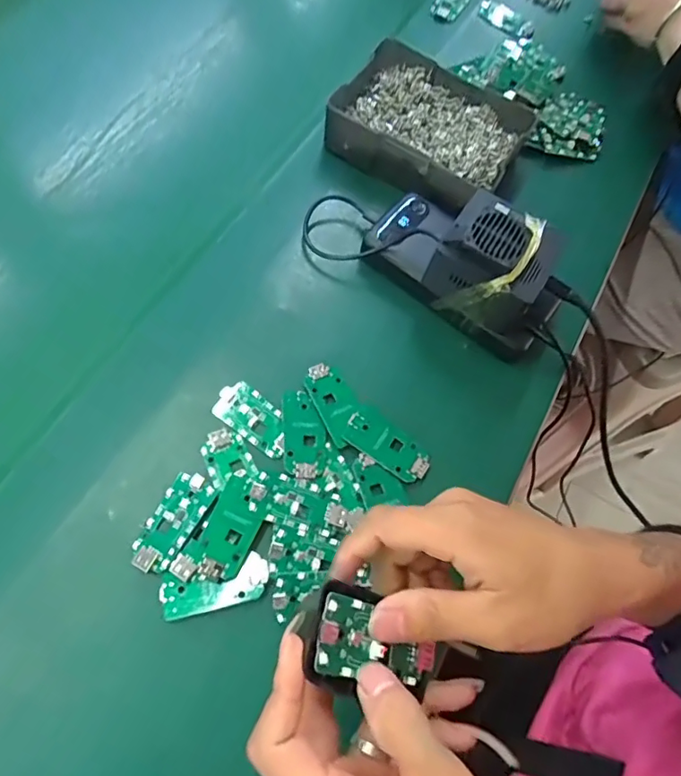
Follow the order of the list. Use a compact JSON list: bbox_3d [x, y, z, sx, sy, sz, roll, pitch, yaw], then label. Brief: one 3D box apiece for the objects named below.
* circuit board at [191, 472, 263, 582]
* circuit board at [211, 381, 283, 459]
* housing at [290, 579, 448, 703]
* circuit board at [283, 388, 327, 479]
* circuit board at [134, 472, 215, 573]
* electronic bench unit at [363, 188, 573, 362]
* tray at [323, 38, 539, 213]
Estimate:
[{"bbox_3d":[-0.069,0.088,0.330,0.030,0.006,0.064,20,66,6],"label":"circuit board"},{"bbox_3d":[-0.061,0.021,0.368,0.060,0.005,0.031,36,69,12],"label":"circuit board"},{"bbox_3d":[0.013,0.120,0.243,0.073,0.017,0.041,31,66,-15],"label":"housing"},{"bbox_3d":[-0.026,0.031,0.363,0.028,0.005,0.063,-2,66,-4],"label":"circuit board"},{"bbox_3d":[-0.107,0.085,0.331,0.029,0.005,0.063,26,67,8],"label":"circuit board"},{"bbox_3d":[0.097,-0.103,0.396,0.157,0.080,0.079,37,69,13],"label":"electronic bench unit"},{"bbox_3d":[0.079,-0.232,0.464,0.158,0.042,0.123,28,67,9],"label":"tray"}]

